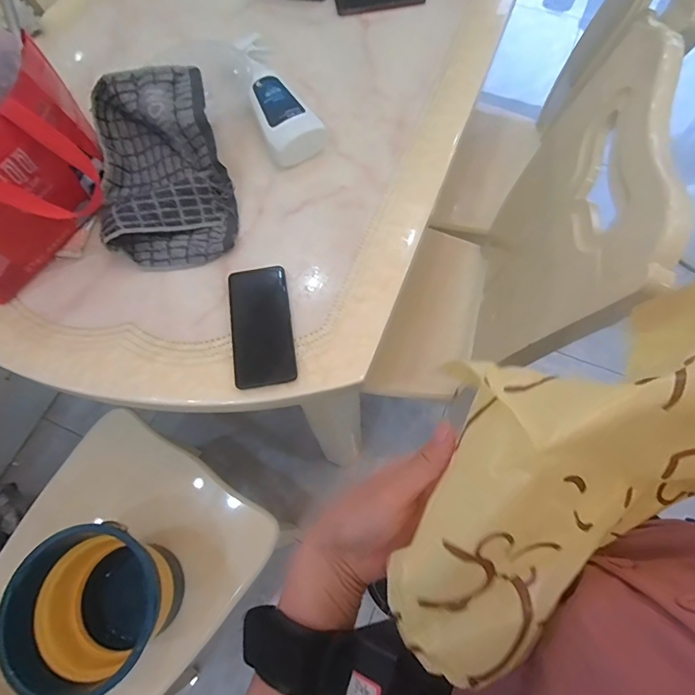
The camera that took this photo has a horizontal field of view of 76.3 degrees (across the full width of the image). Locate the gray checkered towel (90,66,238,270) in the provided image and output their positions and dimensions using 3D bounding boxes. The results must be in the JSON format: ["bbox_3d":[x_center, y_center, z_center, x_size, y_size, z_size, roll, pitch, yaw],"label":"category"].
[{"bbox_3d":[-0.264,-0.251,0.627,0.179,0.091,0.281,-14,68,-3],"label":"gray checkered towel"}]

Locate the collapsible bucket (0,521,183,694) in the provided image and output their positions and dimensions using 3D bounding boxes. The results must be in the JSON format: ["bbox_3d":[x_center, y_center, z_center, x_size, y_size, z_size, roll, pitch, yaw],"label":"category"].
[{"bbox_3d":[-0.371,0.393,0.693,0.201,0.199,0.208,-1,67,2],"label":"collapsible bucket"}]

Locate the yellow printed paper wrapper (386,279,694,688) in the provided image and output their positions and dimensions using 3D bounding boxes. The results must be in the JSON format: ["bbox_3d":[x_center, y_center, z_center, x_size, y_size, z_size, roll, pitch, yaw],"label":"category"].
[{"bbox_3d":[0.146,0.043,0.248,0.303,0.120,0.121,-33,70,-9],"label":"yellow printed paper wrapper"}]

